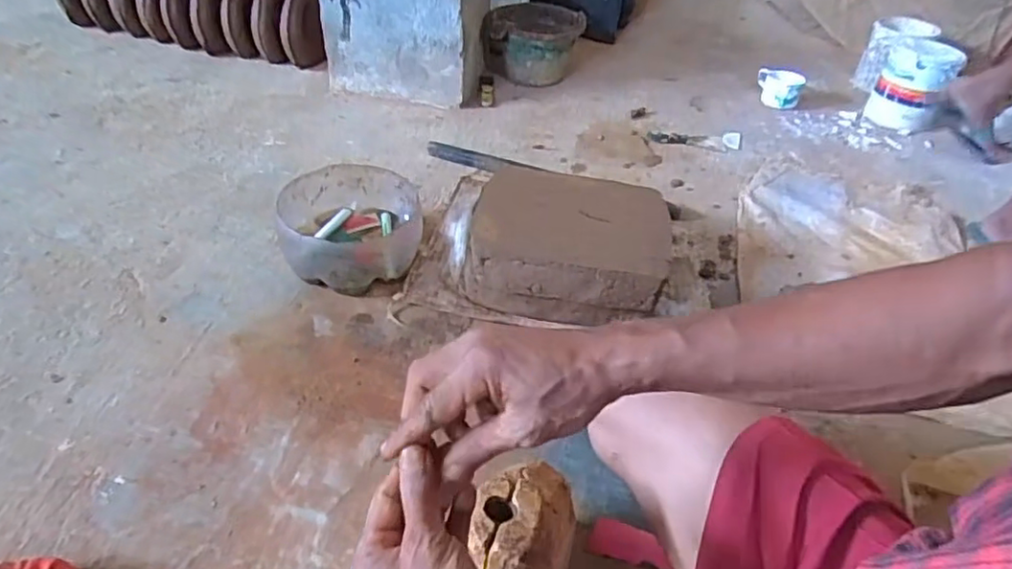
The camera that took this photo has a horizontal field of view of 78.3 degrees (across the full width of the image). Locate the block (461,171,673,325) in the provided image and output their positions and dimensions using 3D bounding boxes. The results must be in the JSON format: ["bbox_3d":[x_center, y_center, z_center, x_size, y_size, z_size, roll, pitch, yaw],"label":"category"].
[{"bbox_3d":[0.102,-0.058,1.049,0.310,0.153,0.238,8,43,3],"label":"block"}]

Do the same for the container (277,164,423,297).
[{"bbox_3d":[-0.264,-0.090,1.085,0.222,0.122,0.244,3,43,-3],"label":"container"}]

